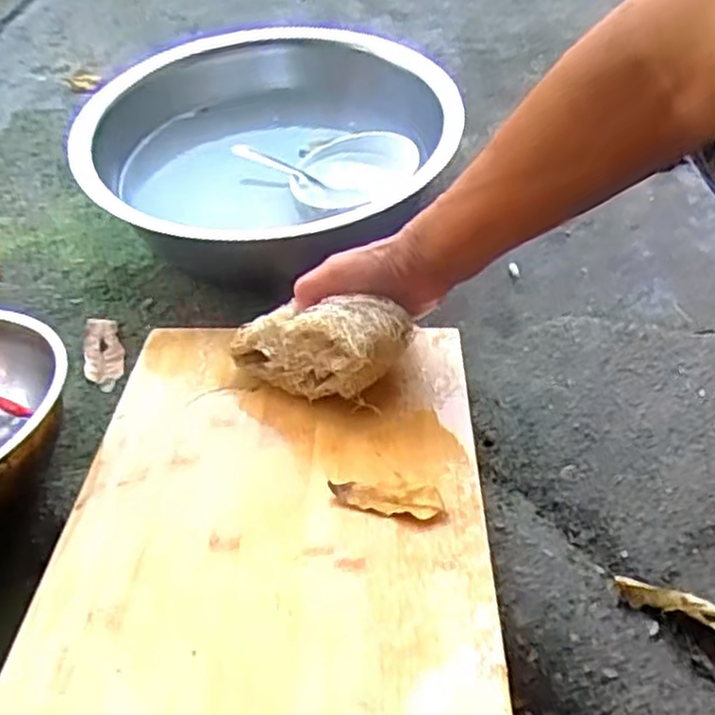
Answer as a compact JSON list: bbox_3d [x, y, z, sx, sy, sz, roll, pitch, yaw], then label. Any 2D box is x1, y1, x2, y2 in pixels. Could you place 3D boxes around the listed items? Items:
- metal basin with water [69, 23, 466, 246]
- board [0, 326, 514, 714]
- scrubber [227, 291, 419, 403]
[{"bbox_3d":[-0.076,-0.186,0.729,0.328,0.126,0.333,-1,45,1],"label":"metal basin with water"},{"bbox_3d":[-0.051,0.094,0.477,0.256,0.011,0.357,0,37,2],"label":"board"},{"bbox_3d":[-0.031,-0.013,0.536,0.129,0.052,0.064,-5,40,29],"label":"scrubber"}]

